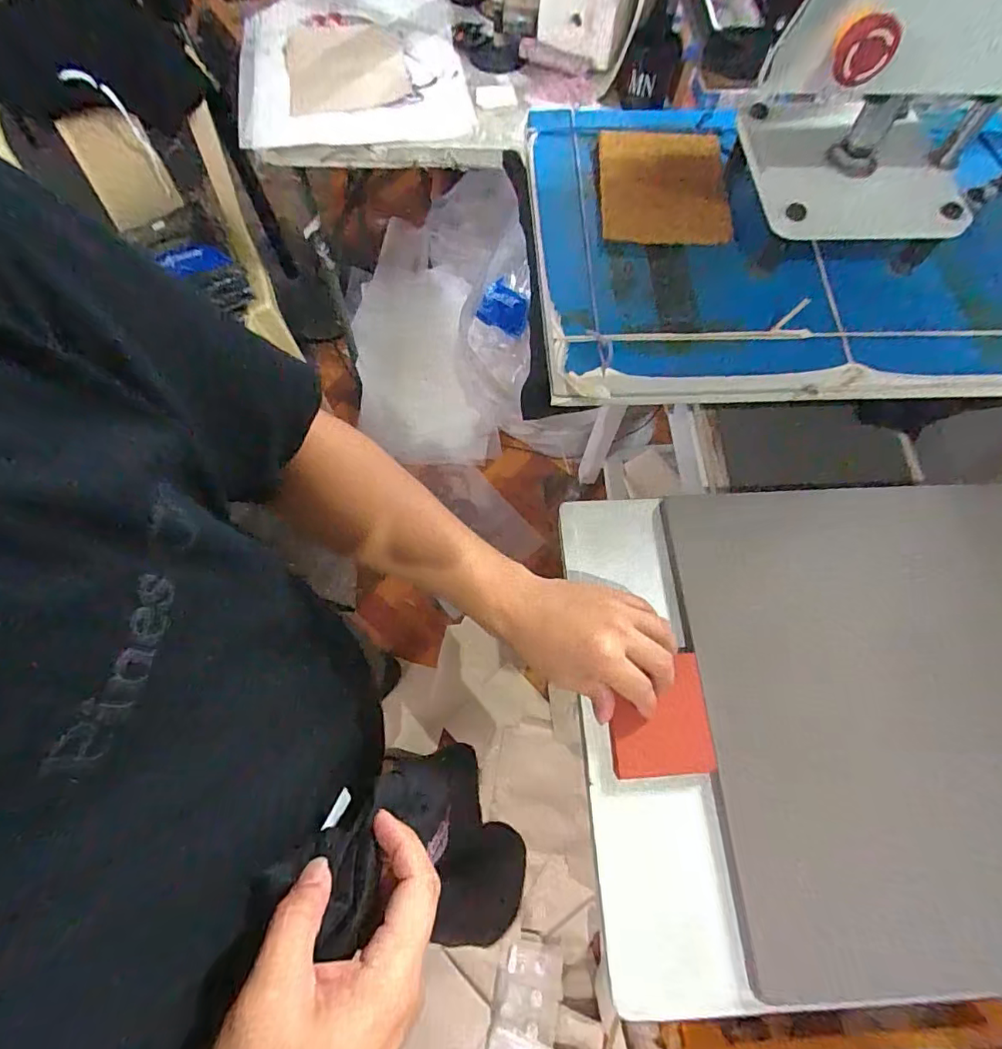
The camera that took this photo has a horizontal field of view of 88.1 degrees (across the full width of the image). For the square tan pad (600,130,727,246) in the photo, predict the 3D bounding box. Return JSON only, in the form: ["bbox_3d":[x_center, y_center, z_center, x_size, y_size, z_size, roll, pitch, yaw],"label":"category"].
[{"bbox_3d":[0.177,-0.373,0.571,0.129,0.018,0.168,2,68,-1],"label":"square tan pad"}]

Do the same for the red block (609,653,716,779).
[{"bbox_3d":[0.129,0.155,0.420,0.083,0.013,0.088,-3,68,-3],"label":"red block"}]

